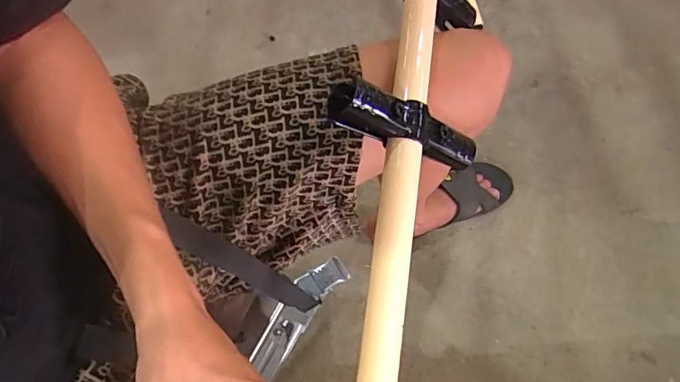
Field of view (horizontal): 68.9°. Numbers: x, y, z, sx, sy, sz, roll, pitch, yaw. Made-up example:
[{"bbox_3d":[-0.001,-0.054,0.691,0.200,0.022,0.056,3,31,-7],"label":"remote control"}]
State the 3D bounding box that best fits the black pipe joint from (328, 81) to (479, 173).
[{"bbox_3d":[0.054,-0.048,0.383,0.140,0.031,0.028,18,63,-31],"label":"black pipe joint"}]

